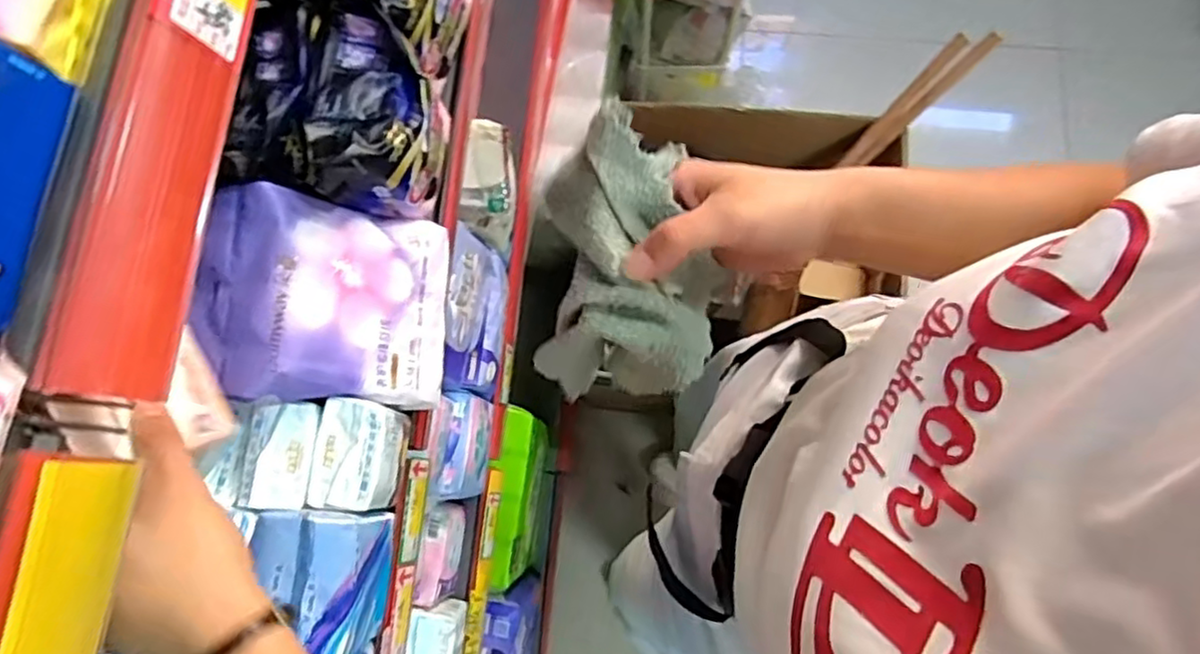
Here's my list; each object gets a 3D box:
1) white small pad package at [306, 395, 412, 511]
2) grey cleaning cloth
[{"bbox_3d":[-0.184,0.101,0.528,0.051,0.078,0.079,7,78,3],"label":"white small pad package"},{"bbox_3d":[0.016,-0.036,0.383,0.092,0.106,0.134,-2,77,1],"label":"grey cleaning cloth"}]

